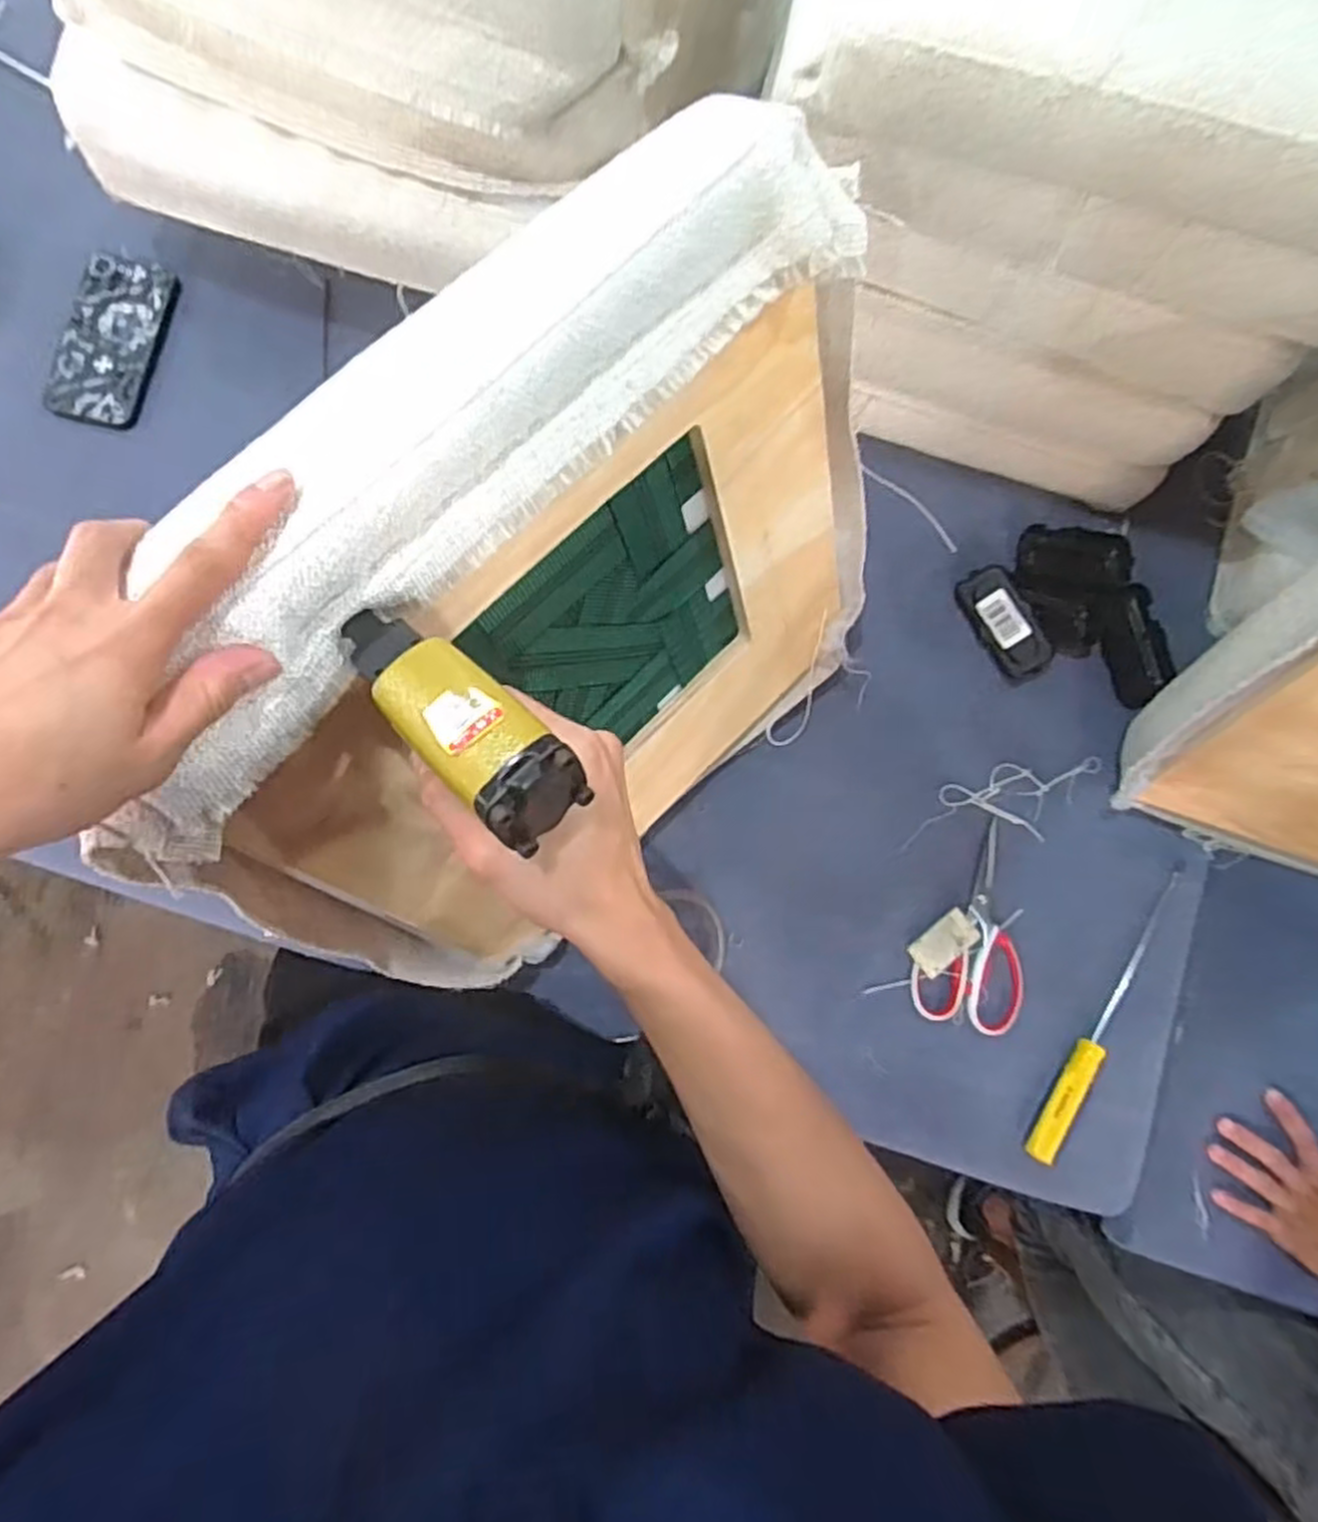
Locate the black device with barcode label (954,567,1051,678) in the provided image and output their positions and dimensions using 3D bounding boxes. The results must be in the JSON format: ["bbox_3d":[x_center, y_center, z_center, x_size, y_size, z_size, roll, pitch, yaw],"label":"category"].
[{"bbox_3d":[0.332,-0.132,0.747,0.050,0.037,0.114,-27,87,-6],"label":"black device with barcode label"}]

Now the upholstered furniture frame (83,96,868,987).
[{"bbox_3d":[-0.050,-0.074,0.514,0.489,0.416,0.088,-44,61,-11],"label":"upholstered furniture frame"}]

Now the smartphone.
[{"bbox_3d":[-0.501,-0.388,0.722,0.084,0.016,0.163,11,84,-3],"label":"smartphone"}]

